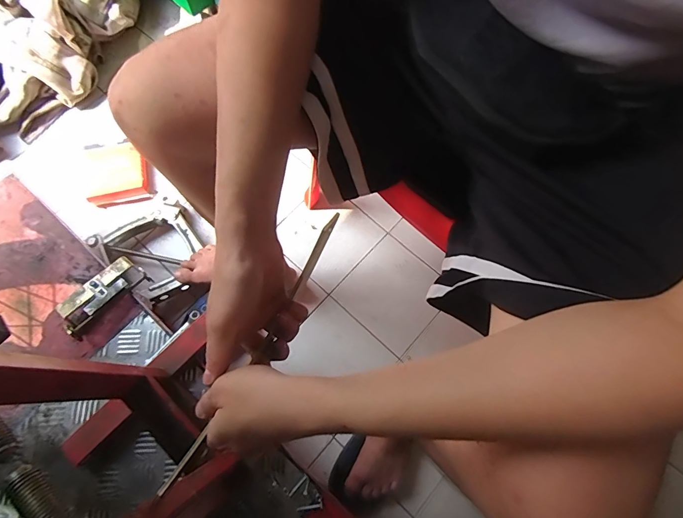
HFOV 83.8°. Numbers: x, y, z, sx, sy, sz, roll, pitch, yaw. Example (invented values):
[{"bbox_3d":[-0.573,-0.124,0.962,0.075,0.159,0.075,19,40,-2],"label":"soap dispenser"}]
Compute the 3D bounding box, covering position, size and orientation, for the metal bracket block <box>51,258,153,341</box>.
[{"bbox_3d":[-0.389,0.059,0.620,0.071,0.035,0.131,41,76,11],"label":"metal bracket block"}]

